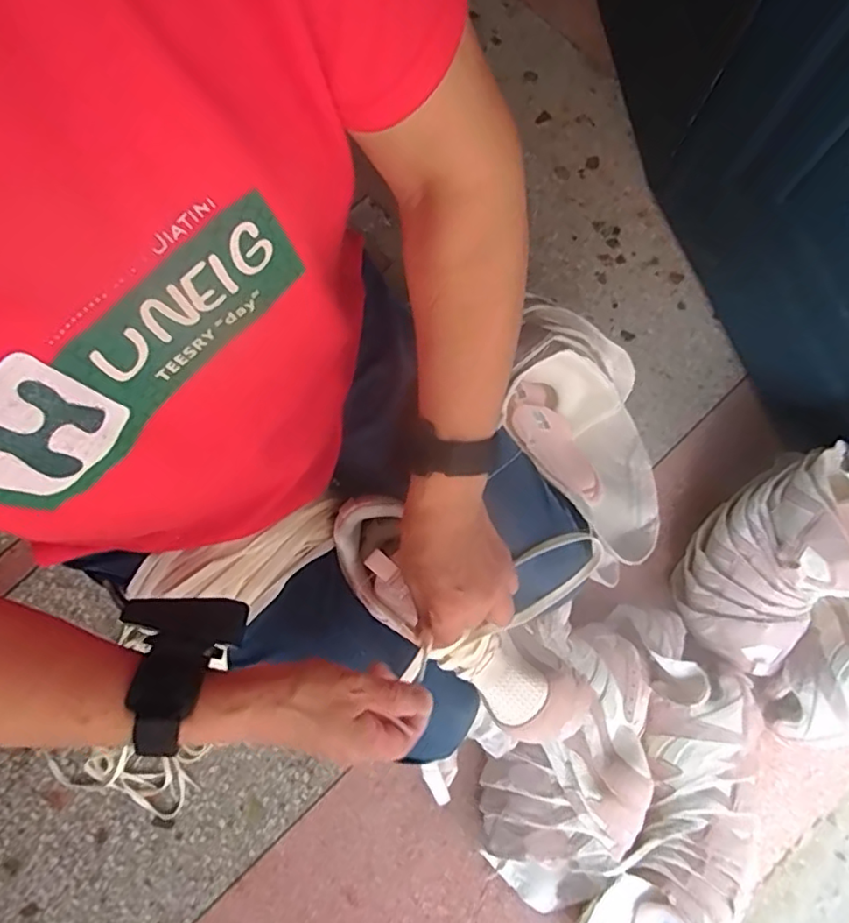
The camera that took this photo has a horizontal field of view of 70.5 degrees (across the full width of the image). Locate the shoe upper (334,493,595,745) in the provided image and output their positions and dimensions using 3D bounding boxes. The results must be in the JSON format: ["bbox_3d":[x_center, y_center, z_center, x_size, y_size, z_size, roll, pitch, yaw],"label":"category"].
[{"bbox_3d":[0.024,0.130,0.491,0.251,0.074,0.074,40,82,8],"label":"shoe upper"}]

